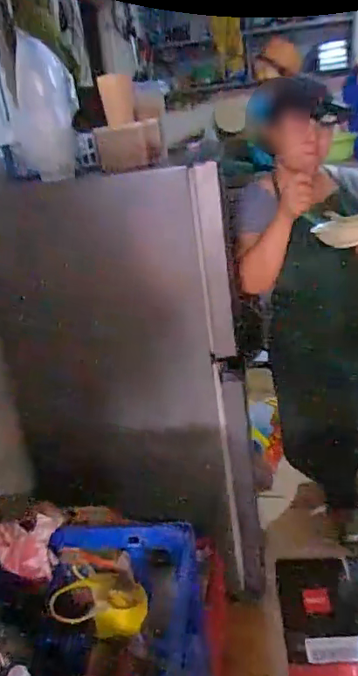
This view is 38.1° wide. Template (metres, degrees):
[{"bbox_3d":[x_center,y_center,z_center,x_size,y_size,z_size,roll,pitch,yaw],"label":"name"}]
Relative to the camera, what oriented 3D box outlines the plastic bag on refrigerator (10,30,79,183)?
[{"bbox_3d":[-0.296,-0.493,1.122,0.120,0.276,0.099,-18,45,-26],"label":"plastic bag on refrigerator"}]

